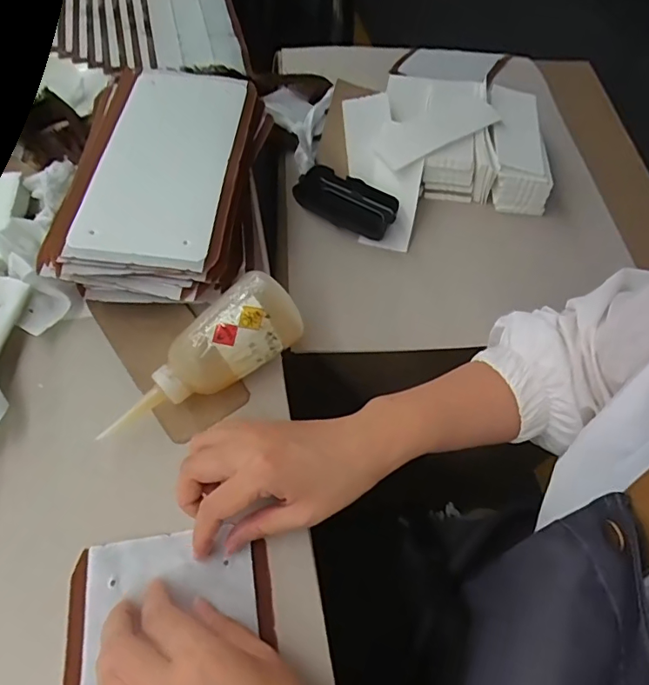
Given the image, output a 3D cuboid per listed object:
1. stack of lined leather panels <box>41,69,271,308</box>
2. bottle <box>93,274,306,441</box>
[{"bbox_3d":[-0.152,-0.152,0.484,0.168,0.075,0.262,5,58,-1],"label":"stack of lined leather panels"},{"bbox_3d":[-0.077,0.009,0.387,0.053,0.061,0.130,37,63,18],"label":"bottle"}]

